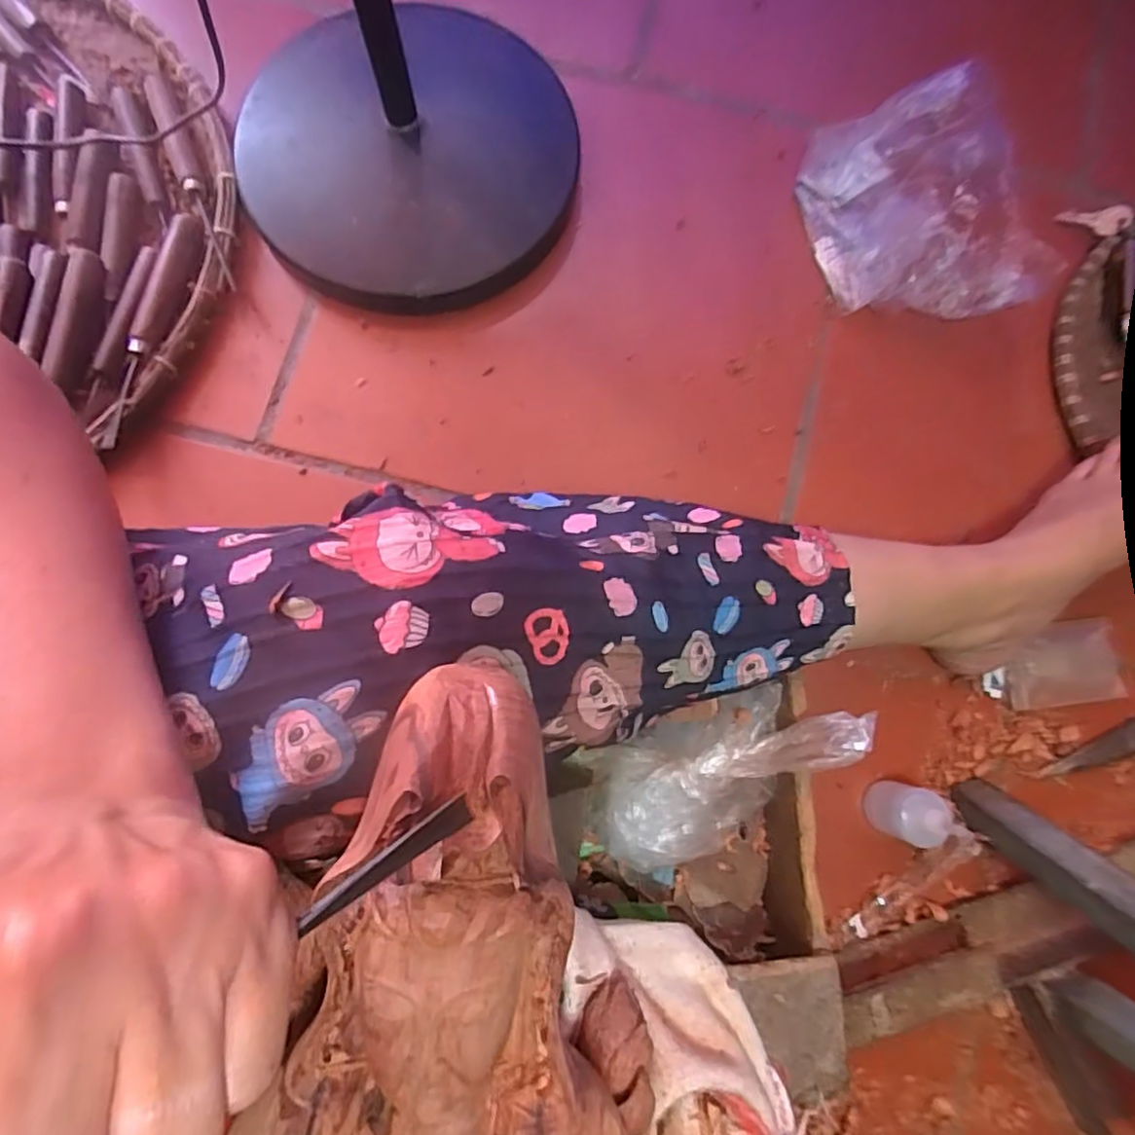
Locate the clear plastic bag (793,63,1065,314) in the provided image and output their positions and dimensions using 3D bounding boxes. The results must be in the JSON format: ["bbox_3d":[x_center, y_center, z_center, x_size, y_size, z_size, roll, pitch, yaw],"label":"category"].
[{"bbox_3d":[0.276,-0.277,0.506,0.131,0.092,0.174,-14,79,-3],"label":"clear plastic bag"}]

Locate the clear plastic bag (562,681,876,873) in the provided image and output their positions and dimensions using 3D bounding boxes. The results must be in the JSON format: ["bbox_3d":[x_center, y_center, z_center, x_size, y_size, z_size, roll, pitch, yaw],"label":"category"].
[{"bbox_3d":[0.089,0.114,0.366,0.156,0.041,0.075,-28,79,16],"label":"clear plastic bag"}]

